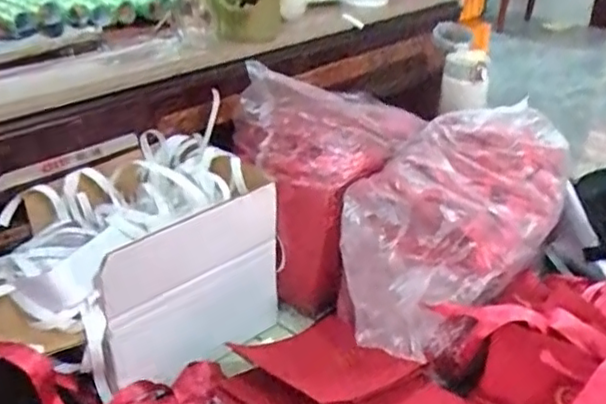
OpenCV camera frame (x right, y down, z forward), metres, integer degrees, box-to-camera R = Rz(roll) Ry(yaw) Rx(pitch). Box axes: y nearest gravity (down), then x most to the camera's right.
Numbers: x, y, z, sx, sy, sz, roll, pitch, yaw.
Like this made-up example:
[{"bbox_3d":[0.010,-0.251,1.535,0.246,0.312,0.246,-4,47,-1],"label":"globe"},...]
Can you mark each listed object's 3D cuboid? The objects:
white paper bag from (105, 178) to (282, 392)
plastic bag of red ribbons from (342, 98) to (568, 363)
[{"bbox_3d":[-0.095,0.084,0.596,0.172,0.165,0.015,-19,35,-31],"label":"white paper bag"},{"bbox_3d":[0.150,0.020,0.645,0.171,0.120,0.336,18,34,28],"label":"plastic bag of red ribbons"}]

